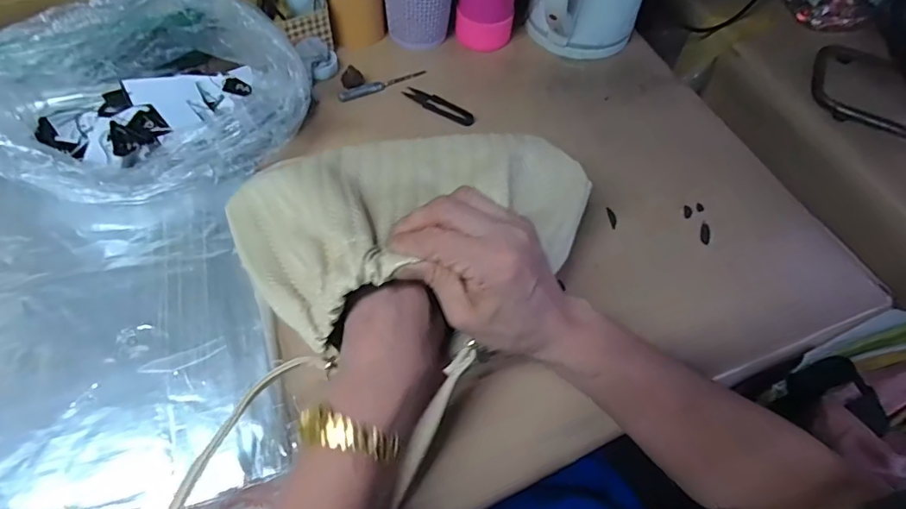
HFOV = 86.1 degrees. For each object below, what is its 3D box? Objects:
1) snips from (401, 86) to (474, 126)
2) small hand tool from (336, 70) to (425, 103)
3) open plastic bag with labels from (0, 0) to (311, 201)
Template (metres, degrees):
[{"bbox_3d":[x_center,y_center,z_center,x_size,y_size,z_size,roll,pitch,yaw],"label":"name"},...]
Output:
[{"bbox_3d":[-0.019,-0.183,0.592,0.097,0.004,0.025,29,59,13],"label":"snips"},{"bbox_3d":[-0.086,-0.214,0.606,0.117,0.011,0.015,-28,64,-21],"label":"small hand tool"},{"bbox_3d":[-0.303,-0.153,0.474,0.279,0.120,0.187,-31,65,-23],"label":"open plastic bag with labels"}]

